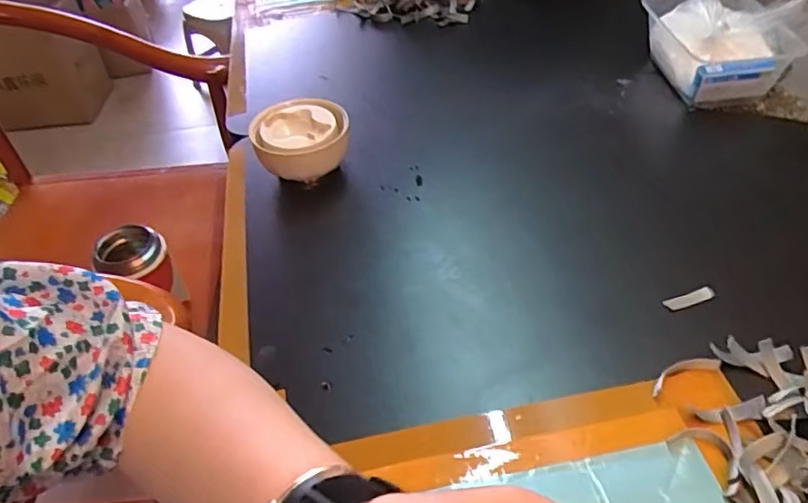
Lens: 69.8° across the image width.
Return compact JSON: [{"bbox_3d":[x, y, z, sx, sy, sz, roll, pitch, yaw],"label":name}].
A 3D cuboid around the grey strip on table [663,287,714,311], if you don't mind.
[{"bbox_3d":[0.211,0.034,0.426,0.038,0.004,0.009,-14,44,-8],"label":"grey strip on table"}]

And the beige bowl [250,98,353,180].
[{"bbox_3d":[-0.097,-0.099,0.558,0.086,0.057,0.088,-3,43,3],"label":"beige bowl"}]

